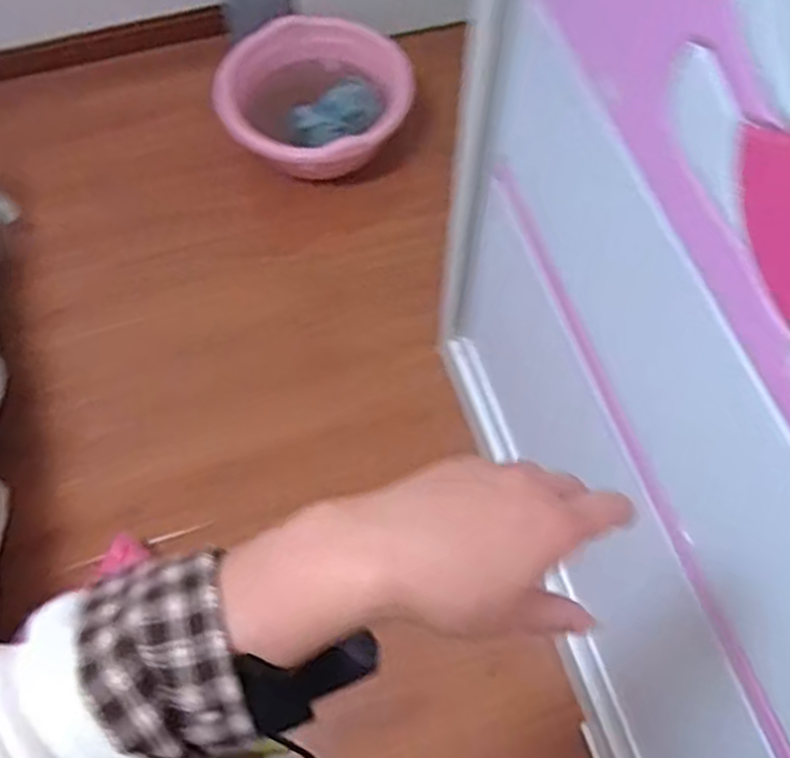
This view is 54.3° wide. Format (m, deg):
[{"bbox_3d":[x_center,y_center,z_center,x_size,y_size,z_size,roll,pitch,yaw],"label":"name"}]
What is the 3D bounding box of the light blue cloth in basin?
[{"bbox_3d":[-0.143,-0.618,1.806,0.227,0.072,0.094,-28,64,-12],"label":"light blue cloth in basin"}]

